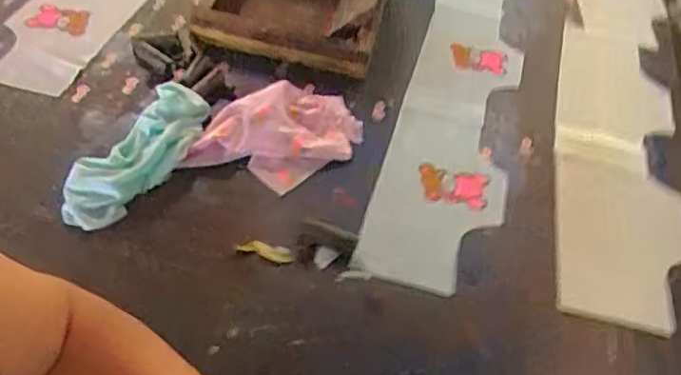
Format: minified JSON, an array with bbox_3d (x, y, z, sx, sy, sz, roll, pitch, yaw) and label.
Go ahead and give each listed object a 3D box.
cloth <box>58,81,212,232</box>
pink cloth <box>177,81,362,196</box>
[{"bbox_3d":[-0.232,-0.038,0.740,0.083,0.036,0.219,23,49,13],"label":"cloth"},{"bbox_3d":[-0.072,-0.065,0.773,0.216,0.043,0.127,-30,58,-30],"label":"pink cloth"}]

